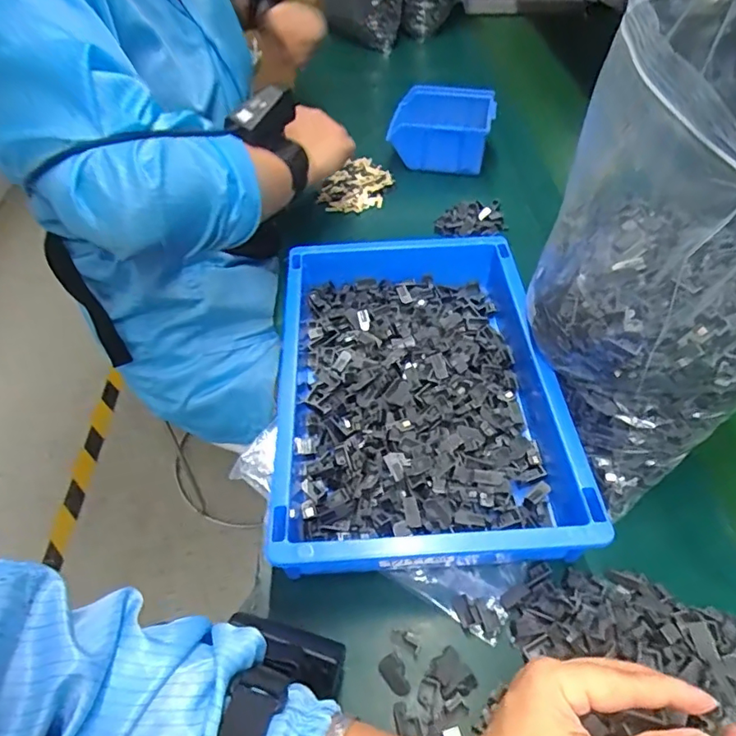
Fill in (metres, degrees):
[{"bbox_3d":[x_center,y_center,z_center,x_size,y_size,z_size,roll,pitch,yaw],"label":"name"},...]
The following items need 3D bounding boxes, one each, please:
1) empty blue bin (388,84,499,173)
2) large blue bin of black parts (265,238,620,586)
[{"bbox_3d":[0.105,-0.344,0.742,0.139,0.064,0.121,7,50,6],"label":"empty blue bin"},{"bbox_3d":[0.038,0.013,0.432,0.206,0.074,0.297,-3,52,-2],"label":"large blue bin of black parts"}]

